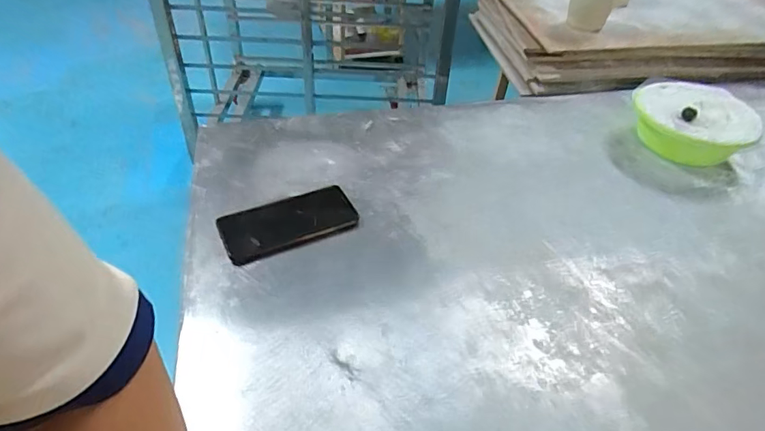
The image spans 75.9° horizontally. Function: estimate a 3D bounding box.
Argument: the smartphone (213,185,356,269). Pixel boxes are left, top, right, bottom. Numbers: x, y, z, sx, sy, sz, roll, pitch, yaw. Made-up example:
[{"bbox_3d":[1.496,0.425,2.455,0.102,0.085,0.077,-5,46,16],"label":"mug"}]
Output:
[{"bbox_3d":[-0.113,0.009,0.596,0.159,0.010,0.086,-18,47,-21],"label":"smartphone"}]

